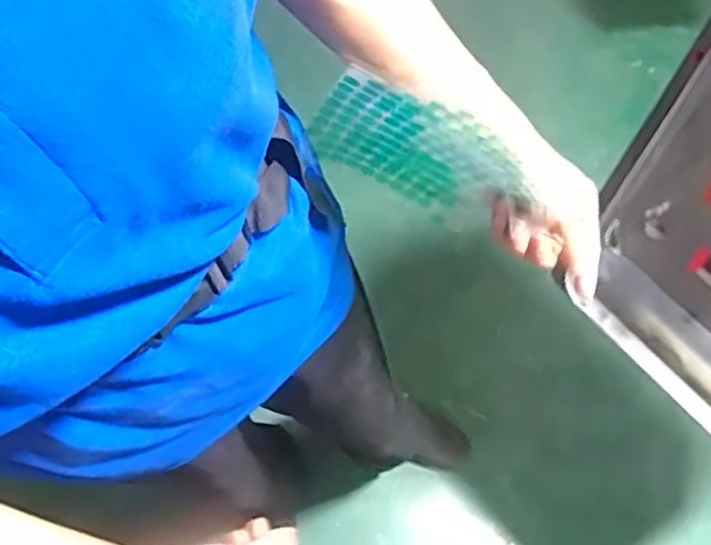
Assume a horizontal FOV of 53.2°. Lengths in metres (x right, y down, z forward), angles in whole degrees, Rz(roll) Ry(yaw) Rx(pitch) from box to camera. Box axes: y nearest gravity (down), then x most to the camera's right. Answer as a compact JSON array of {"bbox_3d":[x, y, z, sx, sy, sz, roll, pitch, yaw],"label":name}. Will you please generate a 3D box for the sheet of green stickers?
[{"bbox_3d":[0.038,-0.081,0.493,0.137,0.144,0.008,25,74,-11],"label":"sheet of green stickers"}]

